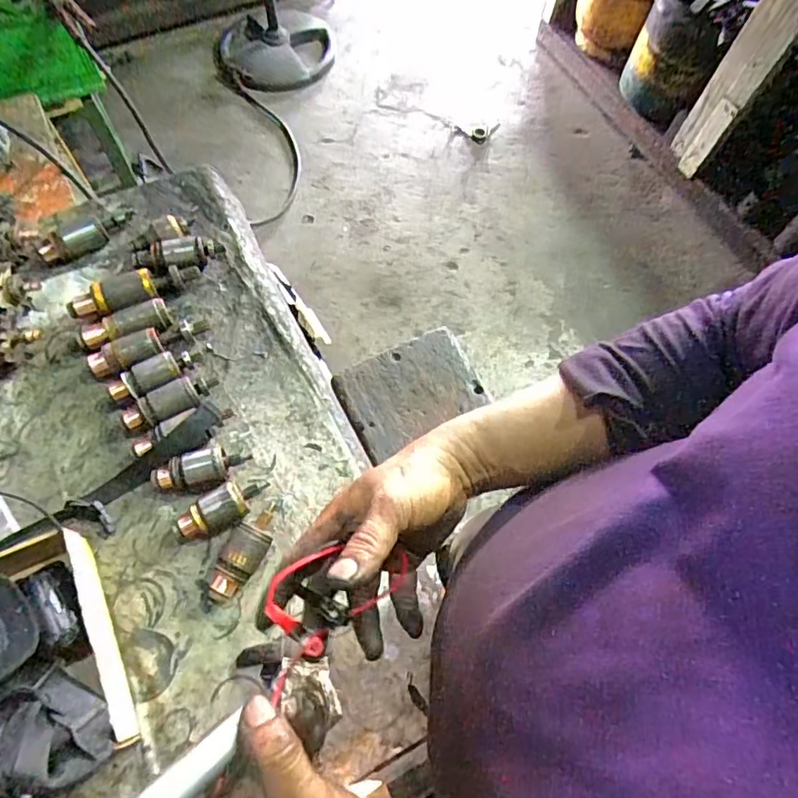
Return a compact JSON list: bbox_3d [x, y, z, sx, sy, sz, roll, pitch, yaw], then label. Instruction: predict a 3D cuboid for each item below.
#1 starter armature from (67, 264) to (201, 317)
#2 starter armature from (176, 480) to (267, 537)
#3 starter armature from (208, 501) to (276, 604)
[{"bbox_3d":[-0.432,-0.175,0.908,0.208,0.046,0.060,-18,68,-10],"label":"starter armature"},{"bbox_3d":[-0.246,0.152,0.769,0.133,0.049,0.051,-32,71,-15],"label":"starter armature"},{"bbox_3d":[-0.204,0.207,0.742,0.046,0.057,0.150,25,67,8],"label":"starter armature"}]

